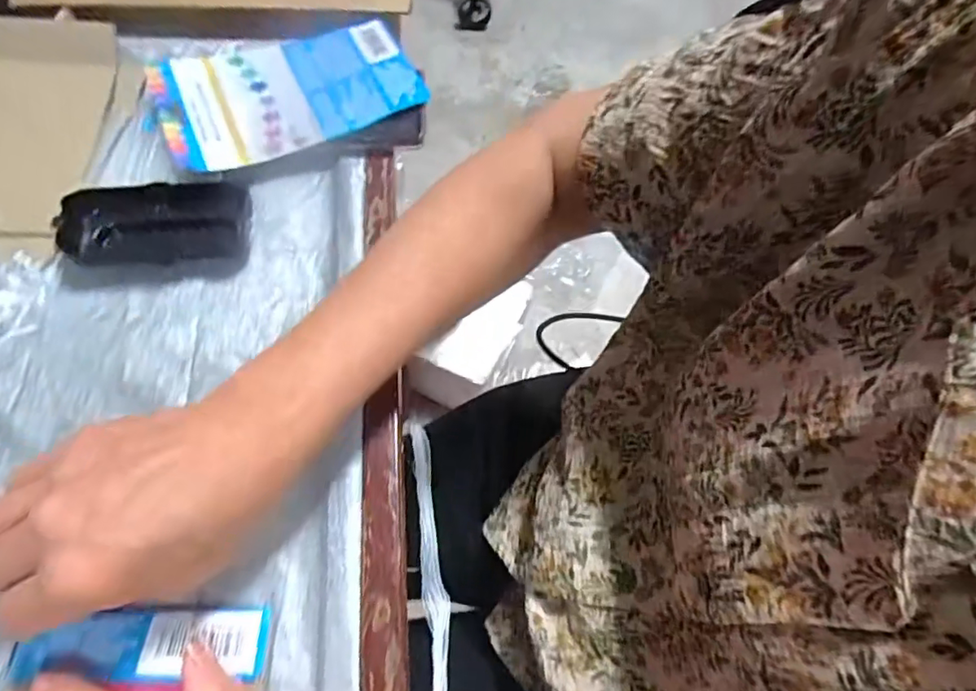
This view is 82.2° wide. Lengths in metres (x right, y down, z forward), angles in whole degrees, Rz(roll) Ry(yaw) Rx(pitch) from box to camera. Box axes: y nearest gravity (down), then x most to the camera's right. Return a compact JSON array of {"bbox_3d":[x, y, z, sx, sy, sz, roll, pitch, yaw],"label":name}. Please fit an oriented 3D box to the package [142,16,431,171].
[{"bbox_3d":[-0.149,-0.189,0.415,0.181,0.017,0.113,-19,65,-17],"label":"package"}]

